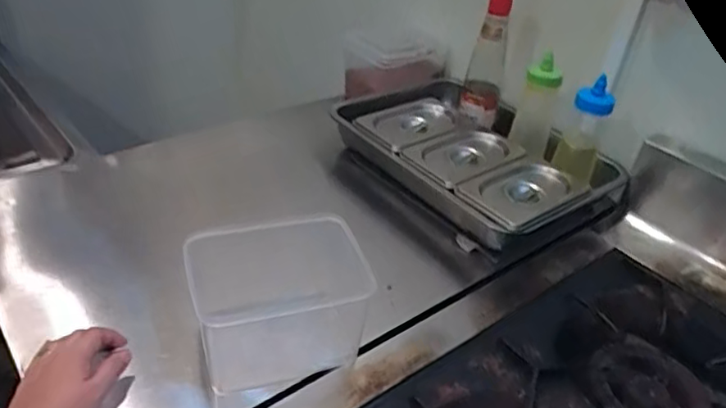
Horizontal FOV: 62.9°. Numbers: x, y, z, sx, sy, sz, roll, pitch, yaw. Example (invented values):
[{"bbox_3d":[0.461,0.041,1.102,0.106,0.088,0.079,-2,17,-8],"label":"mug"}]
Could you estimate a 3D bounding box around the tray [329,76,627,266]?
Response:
[{"bbox_3d":[0.155,-0.069,0.883,0.261,0.082,0.380,-25,46,-35],"label":"tray"}]

